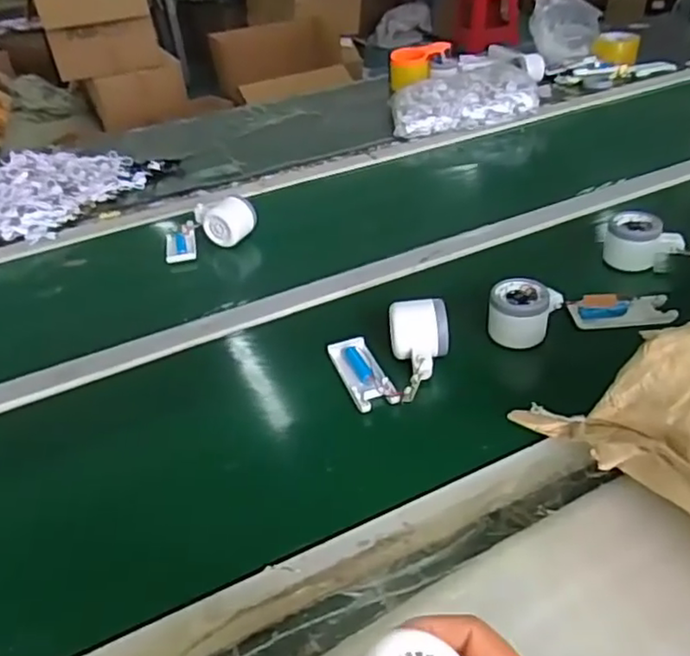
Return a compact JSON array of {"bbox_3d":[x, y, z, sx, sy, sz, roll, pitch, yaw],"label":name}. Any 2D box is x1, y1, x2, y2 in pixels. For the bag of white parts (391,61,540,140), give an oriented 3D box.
[{"bbox_3d":[0.217,-0.420,1.194,0.265,0.078,0.124,-10,37,-5],"label":"bag of white parts"}]

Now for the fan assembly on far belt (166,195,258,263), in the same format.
[{"bbox_3d":[-0.192,-0.144,0.892,0.130,0.052,0.082,-19,38,-17],"label":"fan assembly on far belt"}]

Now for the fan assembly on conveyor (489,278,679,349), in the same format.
[{"bbox_3d":[0.245,-0.023,0.662,0.191,0.053,0.050,-7,36,-1],"label":"fan assembly on conveyor"}]

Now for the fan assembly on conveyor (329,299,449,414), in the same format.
[{"bbox_3d":[0.040,0.022,0.619,0.117,0.047,0.100,-1,37,7],"label":"fan assembly on conveyor"}]

